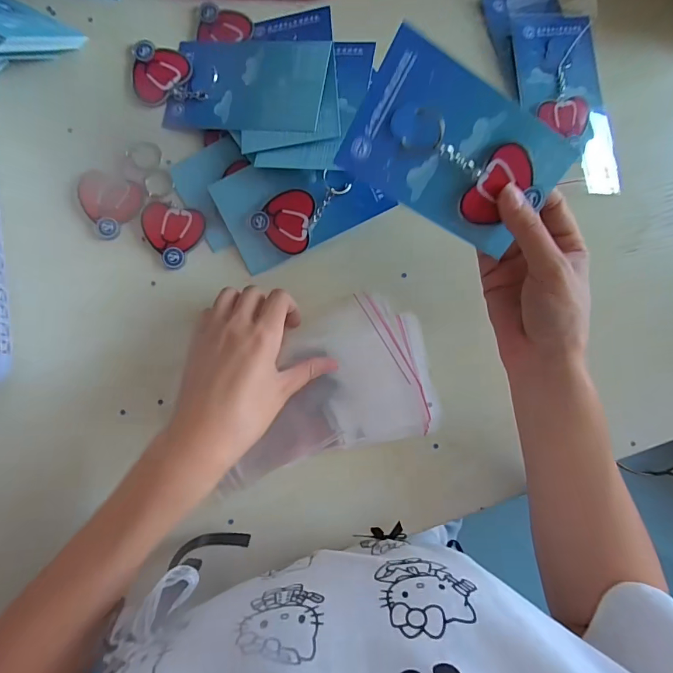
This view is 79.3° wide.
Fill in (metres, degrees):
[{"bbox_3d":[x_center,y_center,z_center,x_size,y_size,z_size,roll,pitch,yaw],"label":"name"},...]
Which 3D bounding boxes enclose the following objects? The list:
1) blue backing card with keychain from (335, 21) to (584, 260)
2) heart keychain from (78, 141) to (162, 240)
[{"bbox_3d":[0.075,-0.113,0.248,0.127,0.006,0.084,24,114,-15],"label":"blue backing card with keychain"},{"bbox_3d":[-0.182,-0.124,0.333,0.053,0.004,0.087,18,84,-5],"label":"heart keychain"}]

